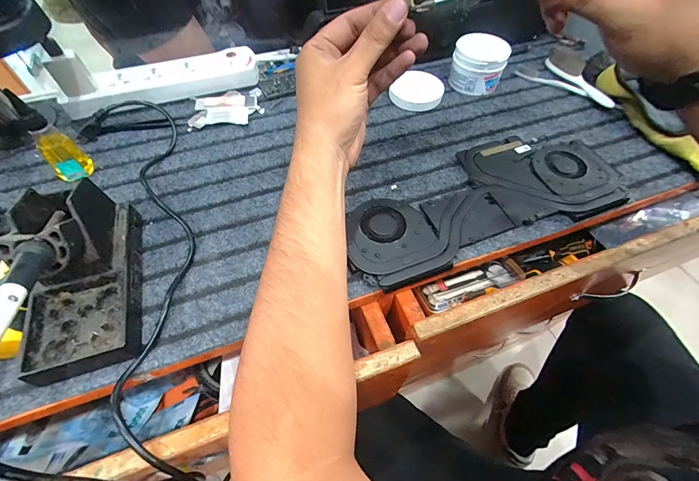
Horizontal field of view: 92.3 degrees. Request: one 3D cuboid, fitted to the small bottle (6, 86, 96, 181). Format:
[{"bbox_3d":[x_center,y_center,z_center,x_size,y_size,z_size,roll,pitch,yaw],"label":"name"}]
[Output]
[{"bbox_3d":[-0.322,-0.109,0.365,0.029,0.097,0.034,1,55,1],"label":"small bottle"}]

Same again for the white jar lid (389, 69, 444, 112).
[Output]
[{"bbox_3d":[0.100,-0.220,0.494,0.072,0.020,0.075,0,55,0],"label":"white jar lid"}]

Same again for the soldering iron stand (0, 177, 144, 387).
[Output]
[{"bbox_3d":[-0.239,0.021,0.286,0.078,0.086,0.158,-15,57,-11],"label":"soldering iron stand"}]

